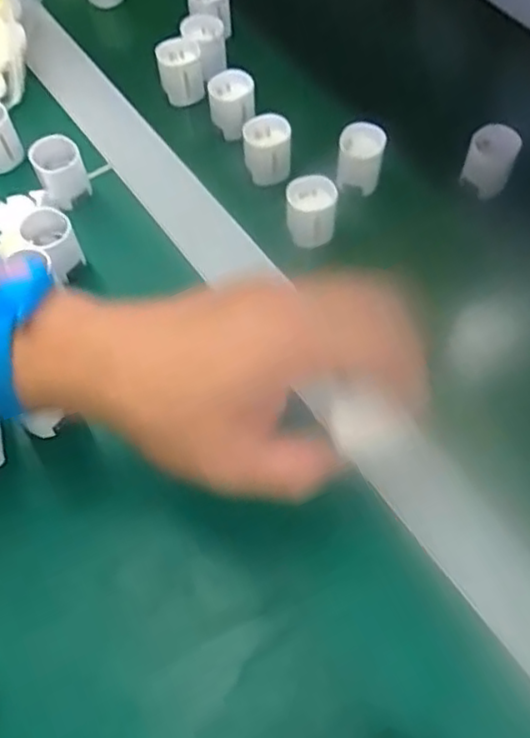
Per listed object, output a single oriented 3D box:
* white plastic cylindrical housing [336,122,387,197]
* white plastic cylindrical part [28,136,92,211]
[{"bbox_3d":[0.062,-0.137,0.435,0.028,0.030,0.033,13,66,5],"label":"white plastic cylindrical housing"},{"bbox_3d":[-0.128,-0.124,0.420,0.028,0.031,0.033,-24,68,-11],"label":"white plastic cylindrical part"}]

